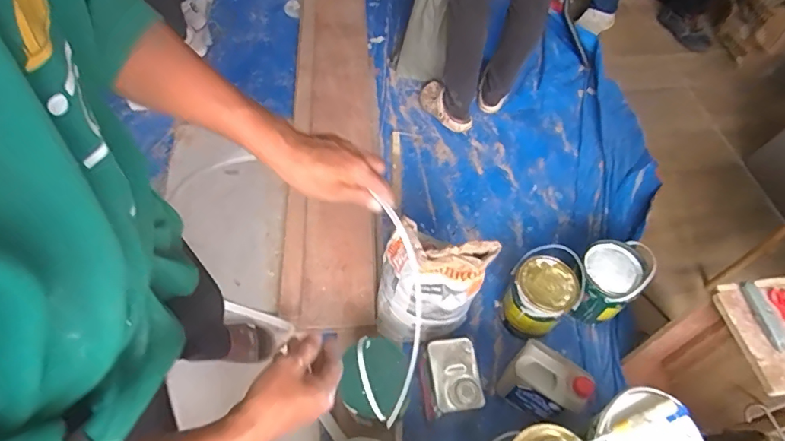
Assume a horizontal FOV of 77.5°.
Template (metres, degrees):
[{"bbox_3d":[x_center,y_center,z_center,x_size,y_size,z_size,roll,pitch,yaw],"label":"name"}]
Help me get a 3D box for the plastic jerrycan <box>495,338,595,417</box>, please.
[{"bbox_3d":[0.394,0.443,1.308,0.183,0.278,0.117,32,60,17],"label":"plastic jerrycan"}]

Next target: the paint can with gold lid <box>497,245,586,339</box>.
[{"bbox_3d":[0.438,0.223,1.471,0.237,0.239,0.194,-29,63,-21],"label":"paint can with gold lid"}]

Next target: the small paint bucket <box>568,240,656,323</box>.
[{"bbox_3d":[0.647,0.187,1.494,0.188,0.268,0.202,36,61,19],"label":"small paint bucket"}]

